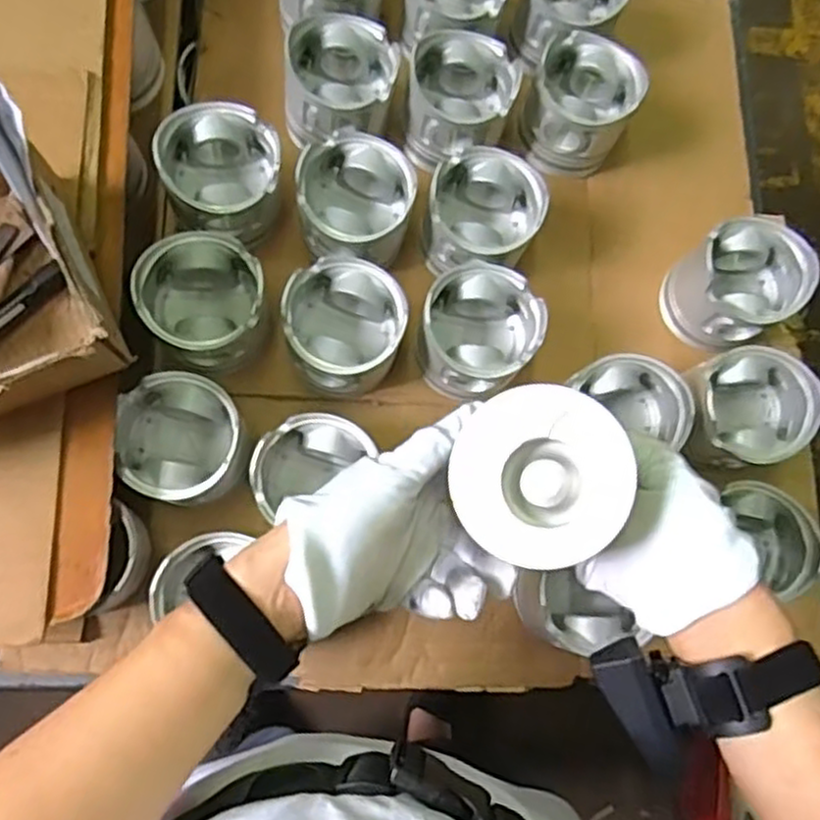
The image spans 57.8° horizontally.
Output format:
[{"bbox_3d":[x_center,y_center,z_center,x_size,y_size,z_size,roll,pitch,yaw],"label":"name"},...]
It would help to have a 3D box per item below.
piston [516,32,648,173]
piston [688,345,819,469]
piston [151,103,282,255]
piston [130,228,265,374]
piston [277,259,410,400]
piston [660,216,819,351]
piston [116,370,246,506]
[{"bbox_3d":[0.149,-0.270,0.670,0.093,0.081,0.095,32,75,2],"label":"piston"},{"bbox_3d":[0.266,0.001,0.598,0.097,0.069,0.090,1,76,-6],"label":"piston"},{"bbox_3d":[-0.149,-0.188,0.596,0.094,0.063,0.094,1,76,-6],"label":"piston"},{"bbox_3d":[-0.158,-0.084,0.578,0.093,0.076,0.094,1,76,-6],"label":"piston"},{"bbox_3d":[-0.051,-0.061,0.597,0.090,0.090,0.092,0,77,-1],"label":"piston"},{"bbox_3d":[0.277,-0.106,0.634,0.098,0.078,0.092,-24,80,-11],"label":"piston"},{"bbox_3d":[-0.168,0.024,0.557,0.097,0.066,0.090,44,76,5],"label":"piston"}]

